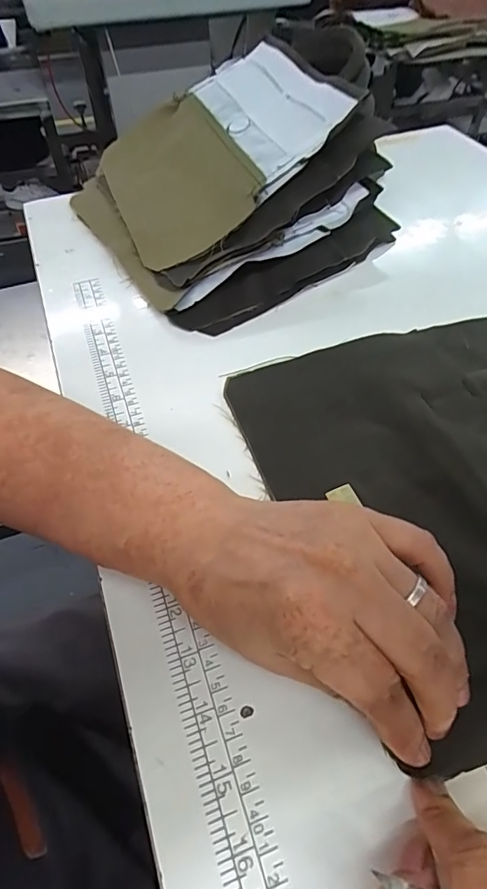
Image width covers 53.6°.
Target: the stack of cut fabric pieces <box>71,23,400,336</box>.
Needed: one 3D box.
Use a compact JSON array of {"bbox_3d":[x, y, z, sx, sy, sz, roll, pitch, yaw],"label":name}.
[{"bbox_3d":[-0.020,-0.263,0.448,0.274,0.103,0.310,-26,56,-18],"label":"stack of cut fabric pieces"}]

